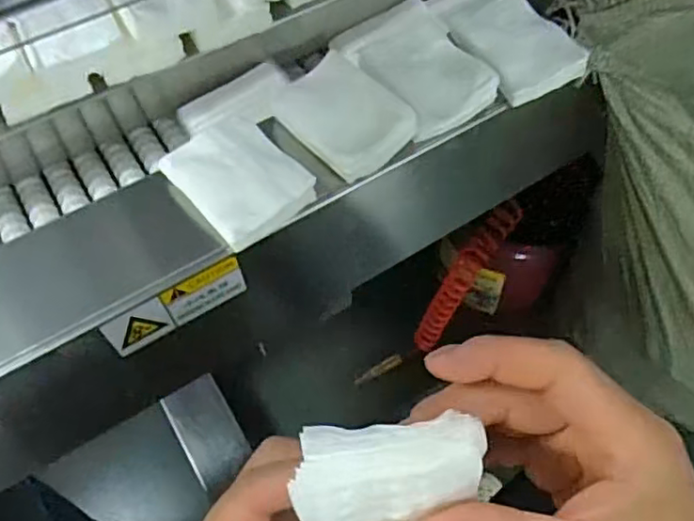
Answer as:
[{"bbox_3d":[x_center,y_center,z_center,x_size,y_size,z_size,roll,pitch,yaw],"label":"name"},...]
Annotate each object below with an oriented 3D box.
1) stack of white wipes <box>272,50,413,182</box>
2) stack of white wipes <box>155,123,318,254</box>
[{"bbox_3d":[-0.003,-0.112,0.481,0.072,0.017,0.099,-45,75,-2],"label":"stack of white wipes"},{"bbox_3d":[-0.080,-0.060,0.459,0.076,0.018,0.096,-36,65,-19],"label":"stack of white wipes"}]

